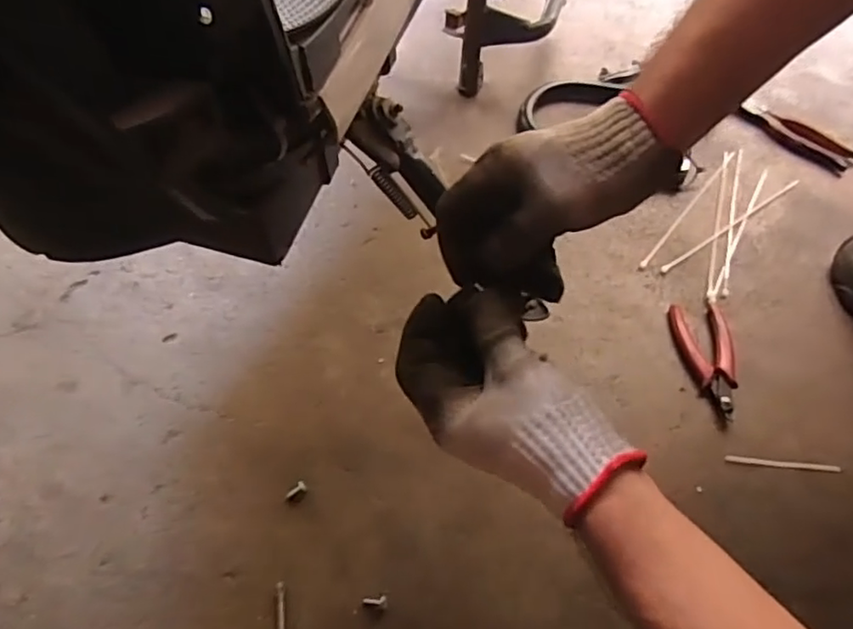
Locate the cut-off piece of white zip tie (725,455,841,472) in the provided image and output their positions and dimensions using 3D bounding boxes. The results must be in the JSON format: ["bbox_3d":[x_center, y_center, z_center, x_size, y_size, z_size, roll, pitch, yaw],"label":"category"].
[{"bbox_3d":[0.296,0.124,0.510,0.095,0.004,0.007,5,53,1],"label":"cut-off piece of white zip tie"}]

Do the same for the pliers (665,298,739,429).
[{"bbox_3d":[0.258,0.039,0.564,0.054,0.010,0.131,5,53,2],"label":"pliers"}]

